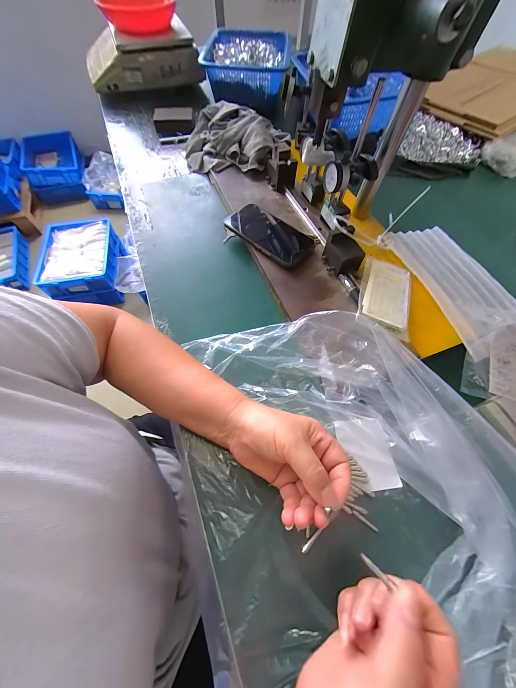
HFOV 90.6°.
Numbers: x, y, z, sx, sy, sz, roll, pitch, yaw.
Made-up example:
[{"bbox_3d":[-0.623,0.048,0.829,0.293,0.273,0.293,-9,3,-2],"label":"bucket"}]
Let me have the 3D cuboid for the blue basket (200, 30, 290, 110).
[{"bbox_3d":[-0.030,-0.726,0.674,0.219,0.104,0.220,0,62,0],"label":"blue basket"}]

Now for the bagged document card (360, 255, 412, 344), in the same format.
[{"bbox_3d":[0.190,-0.074,0.380,0.071,0.005,0.146,17,57,5],"label":"bagged document card"}]

